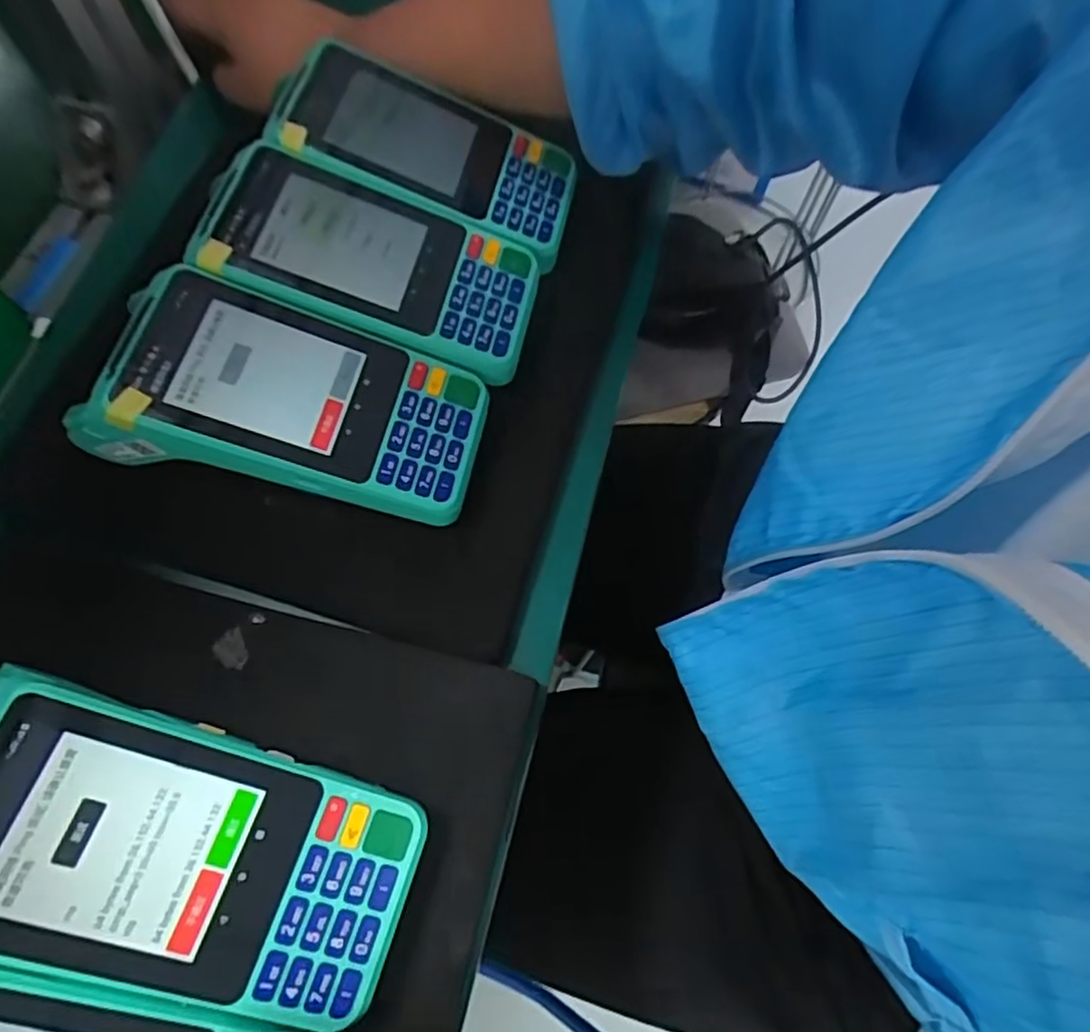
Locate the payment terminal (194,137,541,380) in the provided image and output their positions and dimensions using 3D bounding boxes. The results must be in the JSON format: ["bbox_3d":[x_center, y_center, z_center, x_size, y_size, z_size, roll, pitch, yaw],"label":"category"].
[{"bbox_3d":[-0.078,-0.114,0.318,0.141,0.068,0.080,11,68,2],"label":"payment terminal"}]

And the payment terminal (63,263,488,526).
[{"bbox_3d":[-0.106,-0.048,0.295,0.151,0.043,0.083,17,69,-14],"label":"payment terminal"}]

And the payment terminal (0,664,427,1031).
[{"bbox_3d":[-0.123,0.110,0.222,0.154,0.061,0.077,15,68,4],"label":"payment terminal"}]

